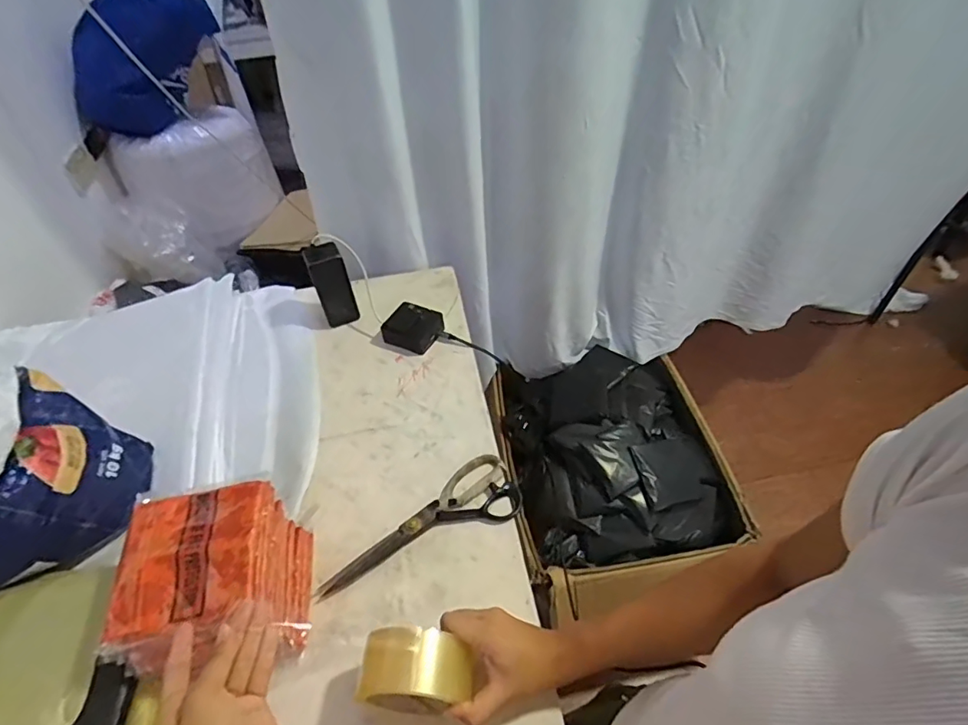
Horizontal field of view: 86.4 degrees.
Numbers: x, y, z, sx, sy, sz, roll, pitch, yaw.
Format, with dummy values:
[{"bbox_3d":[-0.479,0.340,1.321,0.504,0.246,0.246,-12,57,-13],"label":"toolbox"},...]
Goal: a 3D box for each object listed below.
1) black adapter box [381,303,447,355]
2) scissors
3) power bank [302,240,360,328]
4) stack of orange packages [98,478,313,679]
[{"bbox_3d":[-0.113,-0.057,0.823,0.084,0.042,0.071,14,50,16],"label":"black adapter box"},{"bbox_3d":[-0.079,0.184,0.608,0.248,0.020,0.084,-20,49,-14],"label":"scissors"},{"bbox_3d":[-0.243,-0.124,0.830,0.055,0.134,0.050,-21,49,-15],"label":"power bank"},{"bbox_3d":[-0.260,0.210,0.507,0.133,0.128,0.138,-10,47,-6],"label":"stack of orange packages"}]

